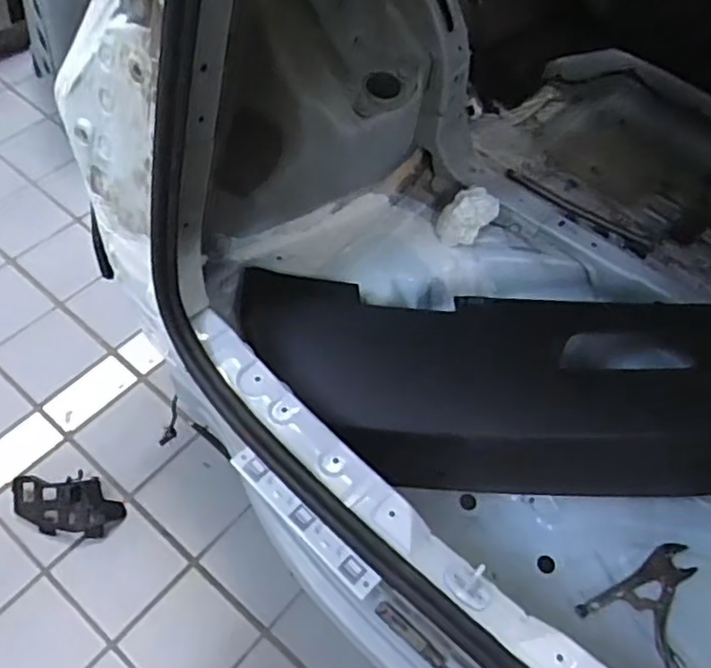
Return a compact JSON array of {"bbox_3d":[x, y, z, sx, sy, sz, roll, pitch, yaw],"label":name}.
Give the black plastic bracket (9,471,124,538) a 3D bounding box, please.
[{"bbox_3d":[-0.610,0.347,1.381,0.244,0.081,0.131,6,56,-1],"label":"black plastic bracket"}]

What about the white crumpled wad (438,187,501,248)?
[{"bbox_3d":[0.206,-0.220,1.241,0.123,0.071,0.077,-28,62,-21],"label":"white crumpled wad"}]

